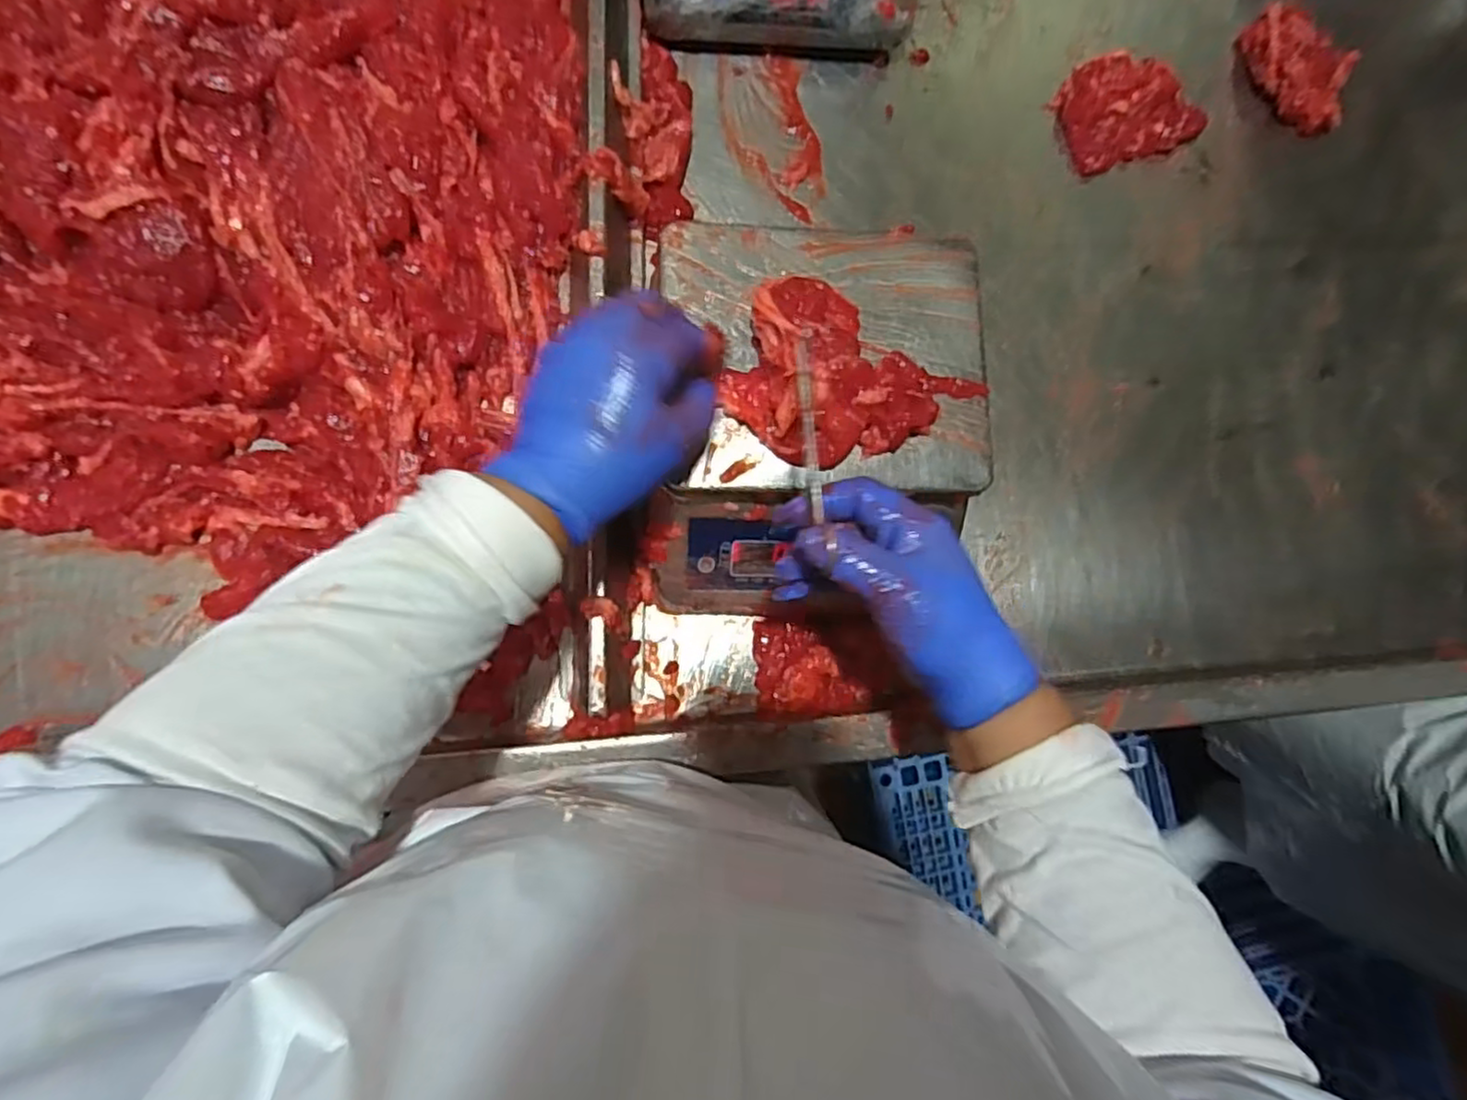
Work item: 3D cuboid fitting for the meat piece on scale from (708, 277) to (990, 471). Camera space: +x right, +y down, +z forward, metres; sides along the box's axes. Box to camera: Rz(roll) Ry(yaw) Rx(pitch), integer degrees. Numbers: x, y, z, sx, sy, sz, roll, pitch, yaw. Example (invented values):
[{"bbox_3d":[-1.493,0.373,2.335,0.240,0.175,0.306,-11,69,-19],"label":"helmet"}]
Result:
[{"bbox_3d":[0.069,-0.109,0.450,0.145,0.037,0.121,38,81,-3],"label":"meat piece on scale"}]

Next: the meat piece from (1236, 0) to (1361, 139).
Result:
[{"bbox_3d":[0.557,-0.474,0.681,0.125,0.030,0.078,45,81,-2],"label":"meat piece"}]

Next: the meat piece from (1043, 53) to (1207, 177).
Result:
[{"bbox_3d":[0.375,-0.420,0.655,0.132,0.024,0.095,-19,87,-9],"label":"meat piece"}]

